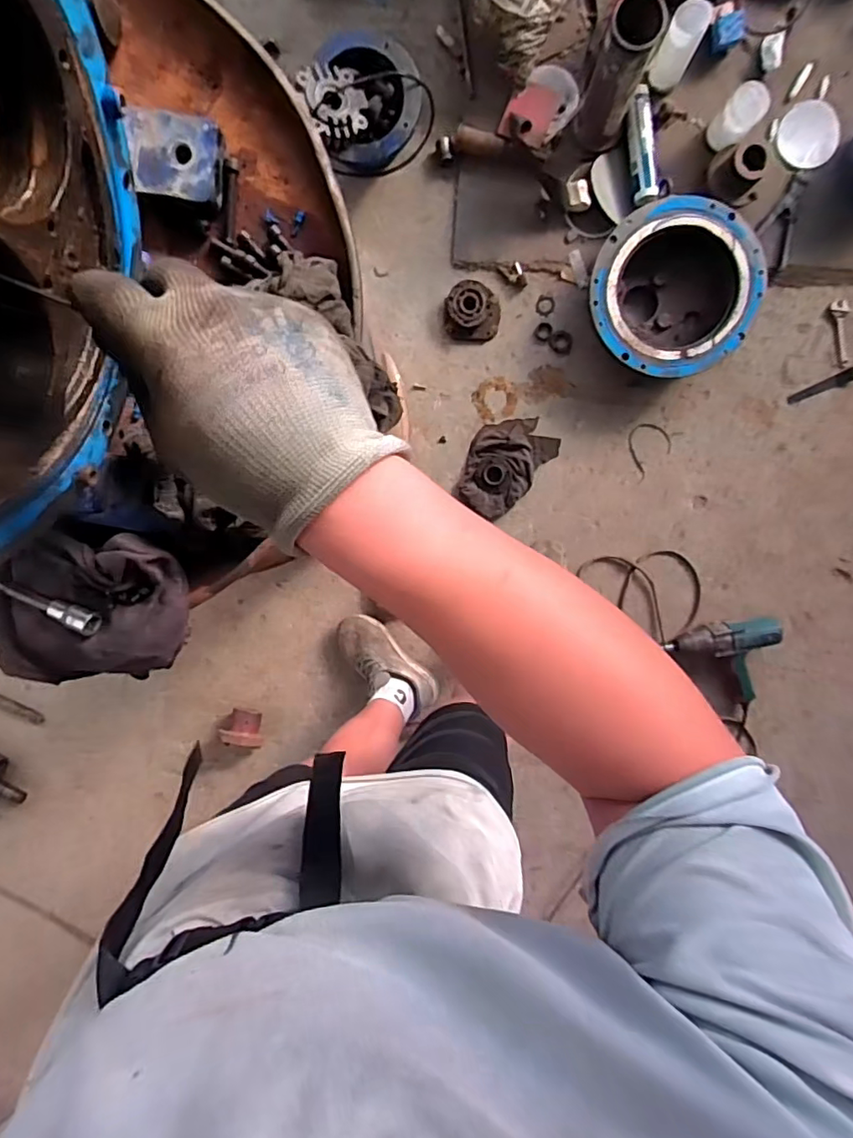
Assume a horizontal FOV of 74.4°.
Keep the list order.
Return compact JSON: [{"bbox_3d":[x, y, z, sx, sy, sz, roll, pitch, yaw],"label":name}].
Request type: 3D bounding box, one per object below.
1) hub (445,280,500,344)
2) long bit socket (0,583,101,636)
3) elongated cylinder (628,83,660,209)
[{"bbox_3d":[0.113,-0.622,1.363,0.132,0.050,0.126,0,98,-1],"label":"hub"},{"bbox_3d":[-0.332,0.032,0.490,0.103,0.015,0.021,18,98,12],"label":"long bit socket"},{"bbox_3d":[0.509,-0.991,1.306,0.060,0.041,0.262,-7,98,0],"label":"elongated cylinder"}]

